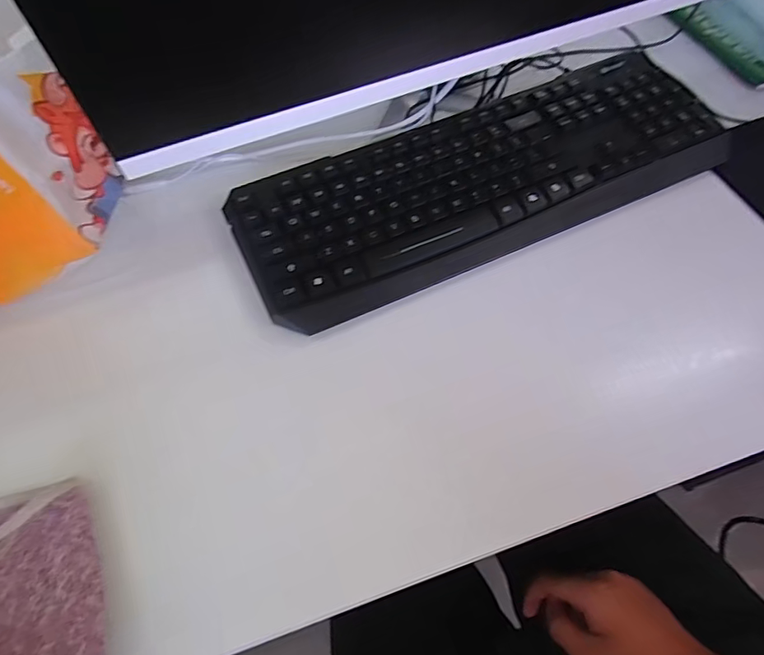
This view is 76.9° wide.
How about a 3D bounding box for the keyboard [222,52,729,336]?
[{"bbox_3d":[0.090,-0.131,0.412,0.424,0.018,0.149,-23,62,-11],"label":"keyboard"}]

